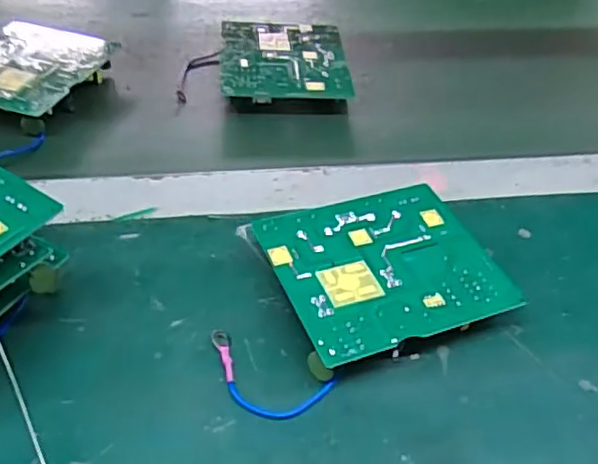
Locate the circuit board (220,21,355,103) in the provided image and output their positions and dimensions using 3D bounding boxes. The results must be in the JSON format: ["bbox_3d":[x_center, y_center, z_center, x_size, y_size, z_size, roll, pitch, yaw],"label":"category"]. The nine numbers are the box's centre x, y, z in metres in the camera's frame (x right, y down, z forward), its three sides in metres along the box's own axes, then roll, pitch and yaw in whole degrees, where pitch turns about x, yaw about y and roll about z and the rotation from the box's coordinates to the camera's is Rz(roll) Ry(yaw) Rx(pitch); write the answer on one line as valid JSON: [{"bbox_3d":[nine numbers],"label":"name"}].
[{"bbox_3d":[-0.014,-0.154,0.582,0.113,0.026,0.126,-1,43,-6],"label":"circuit board"}]

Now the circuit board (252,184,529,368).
[{"bbox_3d":[0.051,0.025,0.391,0.128,0.026,0.110,-15,47,-20],"label":"circuit board"}]

